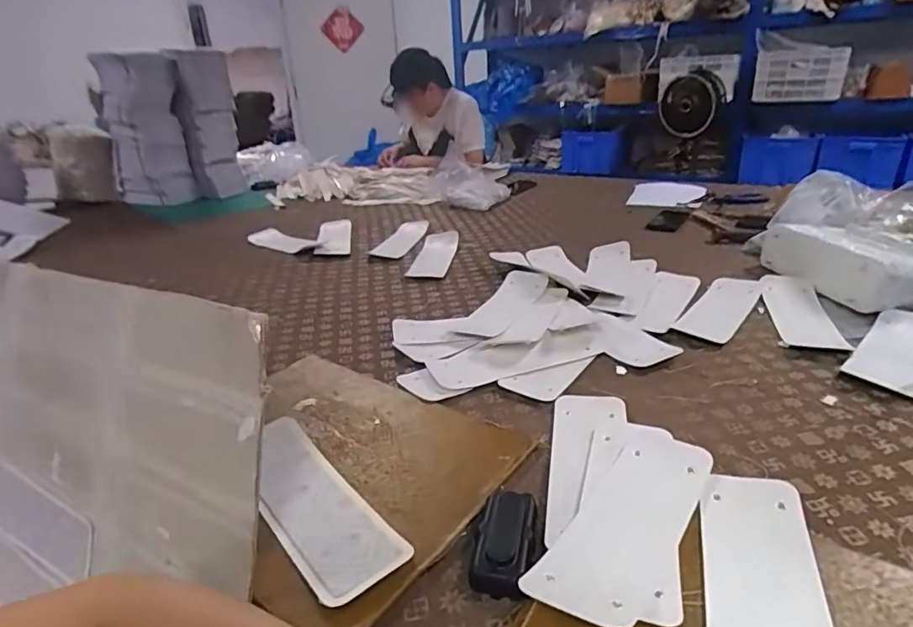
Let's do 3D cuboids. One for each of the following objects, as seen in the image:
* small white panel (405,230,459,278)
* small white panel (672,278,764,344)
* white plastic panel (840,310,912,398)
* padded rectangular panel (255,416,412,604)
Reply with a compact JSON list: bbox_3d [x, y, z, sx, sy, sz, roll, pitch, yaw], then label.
[{"bbox_3d":[-0.051,-0.140,1.242,0.087,0.032,0.238,1,25,9],"label":"small white panel"},{"bbox_3d":[0.459,-0.014,0.932,0.081,0.011,0.257,17,31,36],"label":"small white panel"},{"bbox_3d":[0.638,0.047,0.776,0.246,0.018,0.084,-24,32,-38],"label":"white plastic panel"},{"bbox_3d":[-0.149,0.187,0.543,0.087,0.015,0.261,-21,30,-35],"label":"padded rectangular panel"}]

